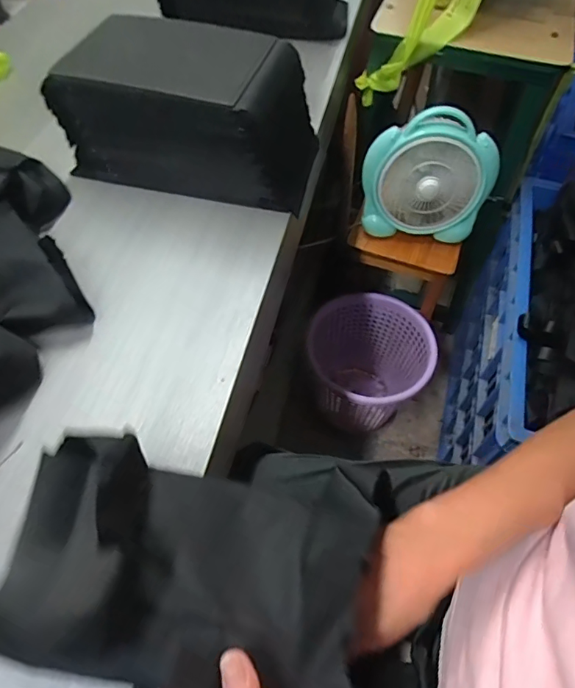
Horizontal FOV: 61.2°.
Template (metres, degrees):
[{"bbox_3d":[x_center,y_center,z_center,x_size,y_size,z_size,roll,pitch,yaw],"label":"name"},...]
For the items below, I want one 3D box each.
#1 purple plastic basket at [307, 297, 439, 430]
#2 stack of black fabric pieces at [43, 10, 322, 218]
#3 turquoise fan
[{"bbox_3d":[0.201,0.073,1.180,0.237,0.286,0.282,-5,57,-5],"label":"purple plastic basket"},{"bbox_3d":[-0.115,-0.290,0.597,0.291,0.140,0.161,12,57,6],"label":"stack of black fabric pieces"},{"bbox_3d":[0.264,-0.304,0.921,0.238,0.219,0.080,12,57,7],"label":"turquoise fan"}]

